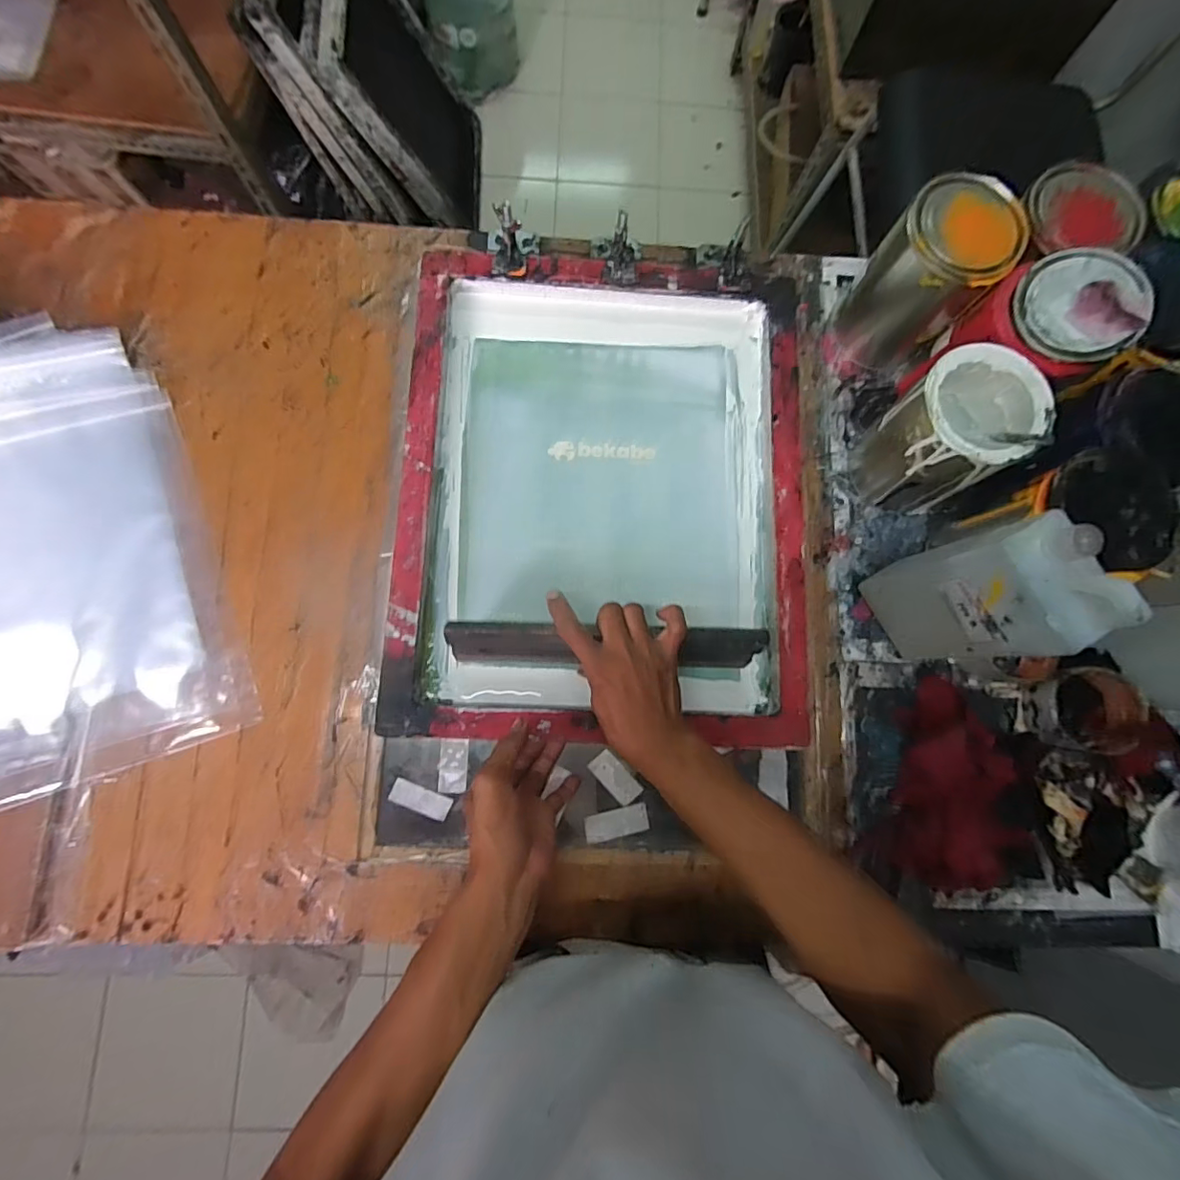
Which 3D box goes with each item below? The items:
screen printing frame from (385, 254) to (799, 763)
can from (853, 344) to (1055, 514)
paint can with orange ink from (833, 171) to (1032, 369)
[{"bbox_3d":[0.018,-0.094,0.557,0.409,0.041,0.477,2,81,-3],"label":"screen printing frame"},{"bbox_3d":[0.346,-0.153,0.535,0.113,0.153,0.108,1,82,-4],"label":"can"},{"bbox_3d":[0.342,-0.321,0.556,0.105,0.157,0.099,1,82,-4],"label":"paint can with orange ink"}]

